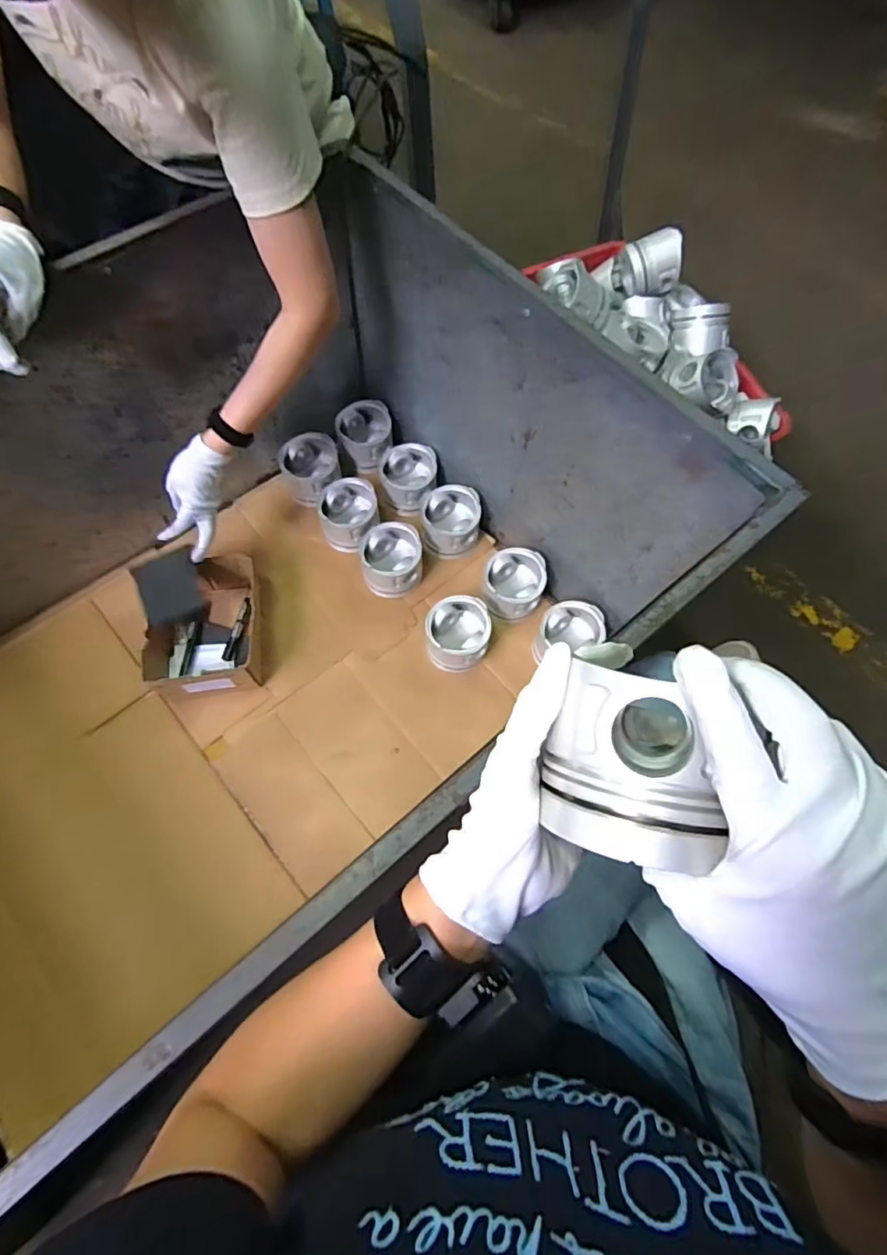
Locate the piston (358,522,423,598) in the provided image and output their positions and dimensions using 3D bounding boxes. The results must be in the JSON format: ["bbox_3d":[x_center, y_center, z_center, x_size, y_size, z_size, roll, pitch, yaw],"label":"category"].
[{"bbox_3d":[-0.089,-0.114,0.979,0.103,0.086,0.105,1,66,-2],"label":"piston"}]

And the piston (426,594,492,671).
[{"bbox_3d":[0.023,0.015,0.924,0.100,0.089,0.110,1,66,-2],"label":"piston"}]

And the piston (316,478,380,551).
[{"bbox_3d":[-0.169,-0.198,1.026,0.104,0.077,0.123,-9,67,-6],"label":"piston"}]

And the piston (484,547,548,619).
[{"bbox_3d":[0.115,-0.072,0.935,0.100,0.056,0.112,14,66,4],"label":"piston"}]

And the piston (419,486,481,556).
[{"bbox_3d":[0.012,-0.187,1.014,0.105,0.082,0.111,-1,66,-2],"label":"piston"}]

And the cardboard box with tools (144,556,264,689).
[{"bbox_3d":[-0.382,-0.004,0.924,0.152,0.086,0.208,-3,66,-4],"label":"cardboard box with tools"}]

